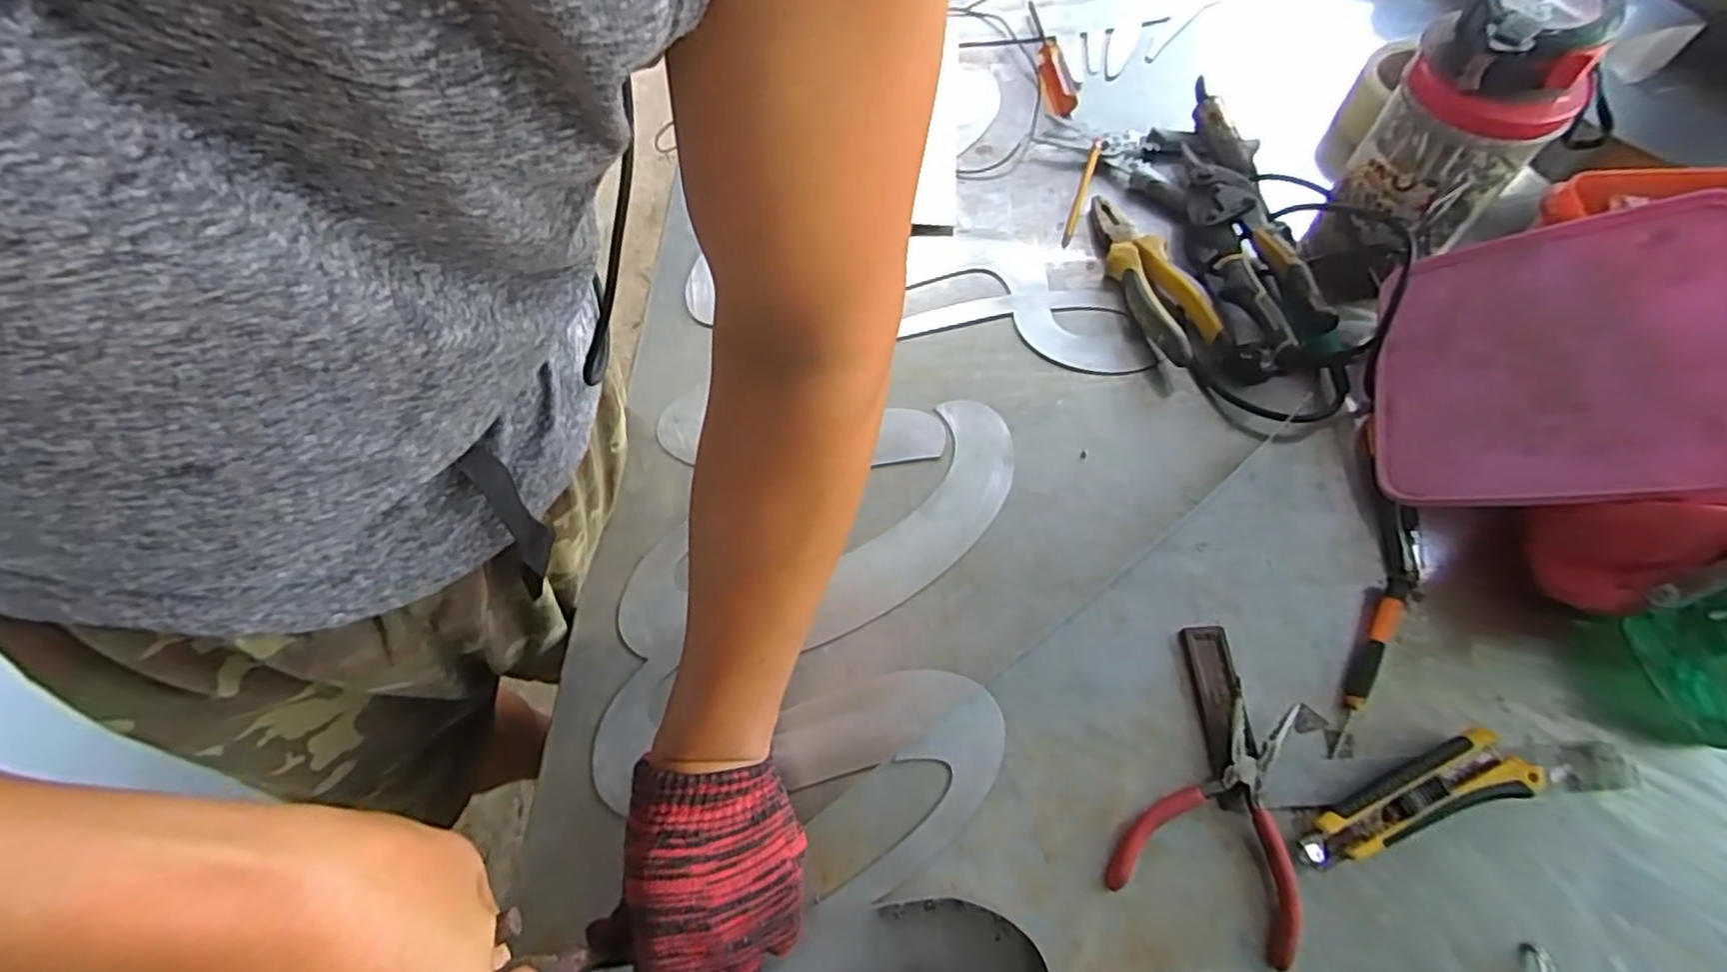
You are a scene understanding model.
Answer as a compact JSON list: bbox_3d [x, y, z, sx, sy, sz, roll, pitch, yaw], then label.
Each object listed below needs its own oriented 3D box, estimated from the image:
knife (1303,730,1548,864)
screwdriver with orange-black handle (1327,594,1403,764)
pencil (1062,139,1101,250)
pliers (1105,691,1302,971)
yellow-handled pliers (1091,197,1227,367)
[{"bbox_3d":[0.333,0.189,0.445,0.151,0.028,0.038,-17,65,-6],"label":"knife"},{"bbox_3d":[0.329,0.124,0.480,0.014,0.016,0.113,30,69,15],"label":"screwdriver with orange-black handle"},{"bbox_3d":[0.202,-0.275,0.678,0.008,0.014,0.133,18,66,10],"label":"pencil"},{"bbox_3d":[0.224,0.195,0.450,0.107,0.015,0.144,23,67,12],"label":"pliers"},{"bbox_3d":[0.237,-0.177,0.624,0.049,0.032,0.190,-18,65,-7],"label":"yellow-handled pliers"}]

